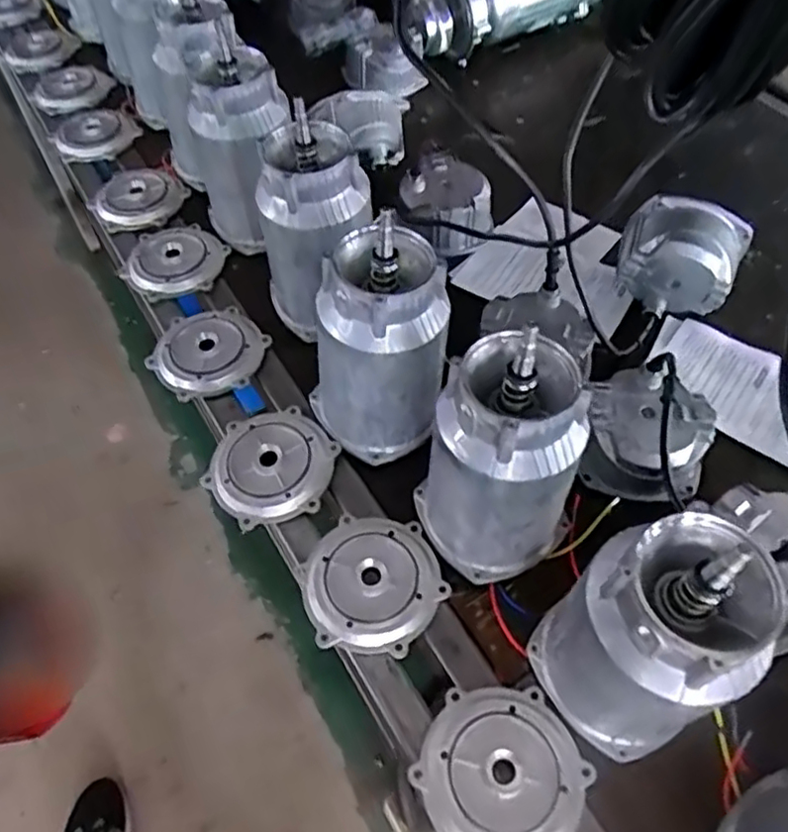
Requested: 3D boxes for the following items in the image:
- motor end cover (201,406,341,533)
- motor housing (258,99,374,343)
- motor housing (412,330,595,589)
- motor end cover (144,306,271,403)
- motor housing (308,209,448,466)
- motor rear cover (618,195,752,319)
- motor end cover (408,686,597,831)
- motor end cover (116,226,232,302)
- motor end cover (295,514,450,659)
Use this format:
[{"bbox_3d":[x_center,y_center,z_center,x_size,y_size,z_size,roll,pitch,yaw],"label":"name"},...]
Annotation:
[{"bbox_3d":[-0.127,0.048,0.688,0.121,0.025,0.133,16,56,11],"label":"motor end cover"},{"bbox_3d":[-0.089,-0.203,0.743,0.117,0.221,0.112,-9,55,-6],"label":"motor housing"},{"bbox_3d":[0.087,0.038,0.563,0.134,0.212,0.111,33,61,21],"label":"motor housing"},{"bbox_3d":[-0.221,-0.079,0.784,0.124,0.026,0.120,-33,61,-21],"label":"motor end cover"},{"bbox_3d":[-0.015,-0.067,0.629,0.102,0.227,0.110,0,55,0],"label":"motor housing"},{"bbox_3d":[0.324,-0.178,0.782,0.138,0.125,0.071,19,57,13],"label":"motor rear cover"},{"bbox_3d":[0.085,0.280,0.523,0.123,0.021,0.129,-26,59,-17],"label":"motor end cover"},{"bbox_3d":[-0.291,-0.207,0.880,0.136,0.044,0.136,-9,55,-6],"label":"motor end cover"},{"bbox_3d":[-0.020,0.151,0.613,0.125,0.019,0.129,-18,57,-12],"label":"motor end cover"}]

